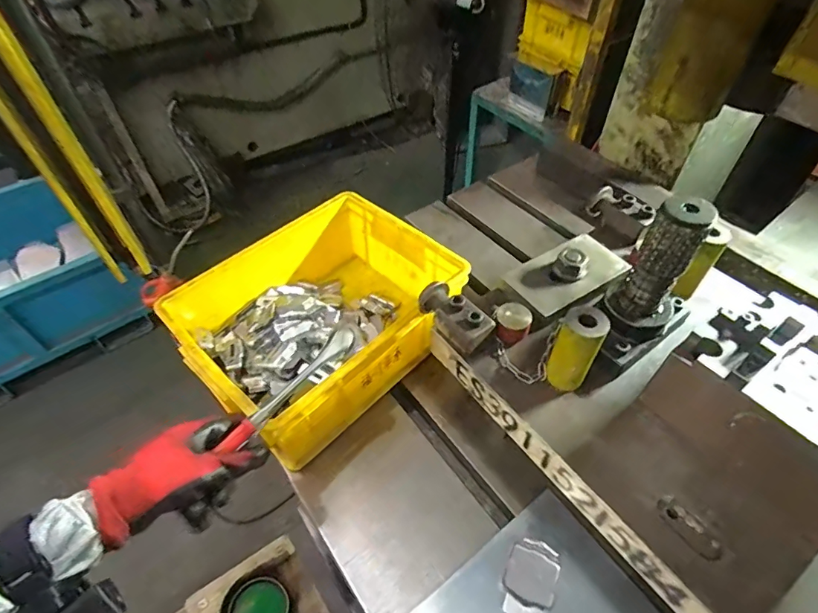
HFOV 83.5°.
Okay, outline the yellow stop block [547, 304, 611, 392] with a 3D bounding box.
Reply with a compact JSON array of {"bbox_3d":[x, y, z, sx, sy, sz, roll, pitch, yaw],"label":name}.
[{"bbox_3d":[0.166,0.044,0.457,0.039,0.099,0.036,20,52,17],"label":"yellow stop block"}]

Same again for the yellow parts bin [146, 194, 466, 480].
[{"bbox_3d":[-0.118,0.015,0.645,0.255,0.133,0.339,36,58,27],"label":"yellow parts bin"}]

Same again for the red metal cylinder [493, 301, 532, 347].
[{"bbox_3d":[0.118,0.020,0.528,0.039,0.032,0.035,-29,55,-23],"label":"red metal cylinder"}]

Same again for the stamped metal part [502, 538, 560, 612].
[{"bbox_3d":[0.127,0.285,0.474,0.052,0.014,0.074,16,51,14],"label":"stamped metal part"}]

